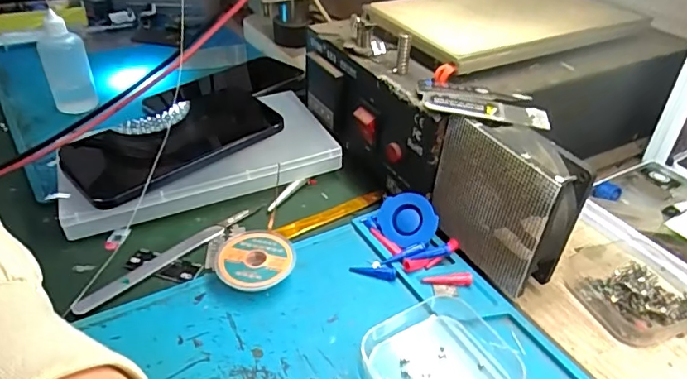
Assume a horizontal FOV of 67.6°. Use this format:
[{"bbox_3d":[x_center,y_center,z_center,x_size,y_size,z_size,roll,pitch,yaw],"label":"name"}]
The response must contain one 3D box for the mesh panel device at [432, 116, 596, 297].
[{"bbox_3d":[0.090,0.008,0.292,0.031,0.086,0.077,-18,40,-25],"label":"mesh panel device"}]

